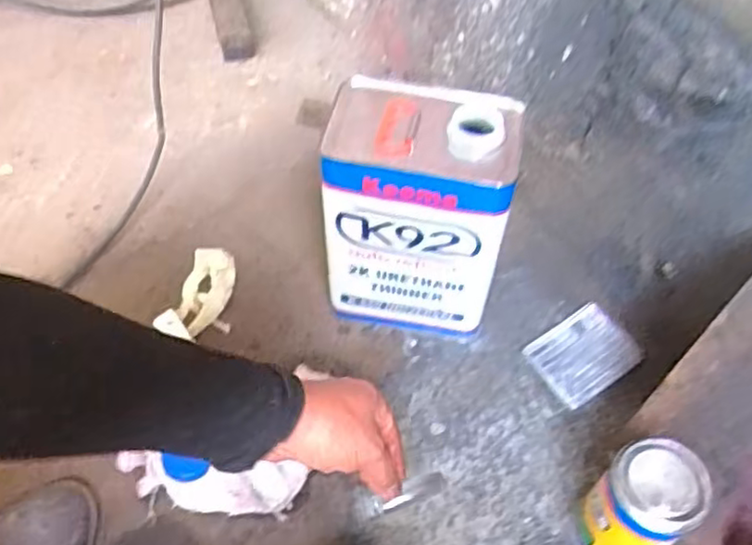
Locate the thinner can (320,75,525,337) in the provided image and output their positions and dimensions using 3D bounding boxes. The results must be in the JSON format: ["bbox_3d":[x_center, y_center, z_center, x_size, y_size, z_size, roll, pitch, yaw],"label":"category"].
[{"bbox_3d":[0.038,-0.054,0.678,0.163,0.254,0.118,8,55,4],"label":"thinner can"}]

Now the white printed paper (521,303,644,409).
[{"bbox_3d":[0.222,0.087,0.729,0.107,0.011,0.081,-28,60,-19],"label":"white printed paper"}]

